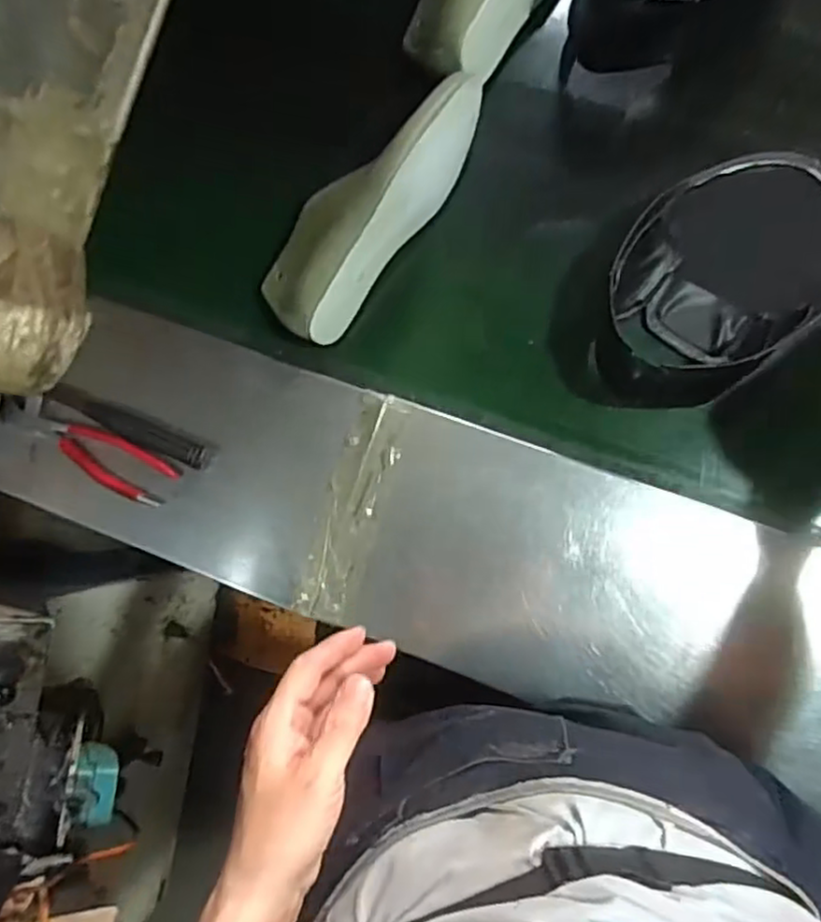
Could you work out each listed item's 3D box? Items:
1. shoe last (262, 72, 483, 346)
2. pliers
[{"bbox_3d":[-0.038,-0.244,0.636,0.092,0.088,0.278,37,93,8],"label":"shoe last"},{"bbox_3d":[-0.309,-0.006,0.669,0.170,0.018,0.050,23,91,8],"label":"pliers"}]

